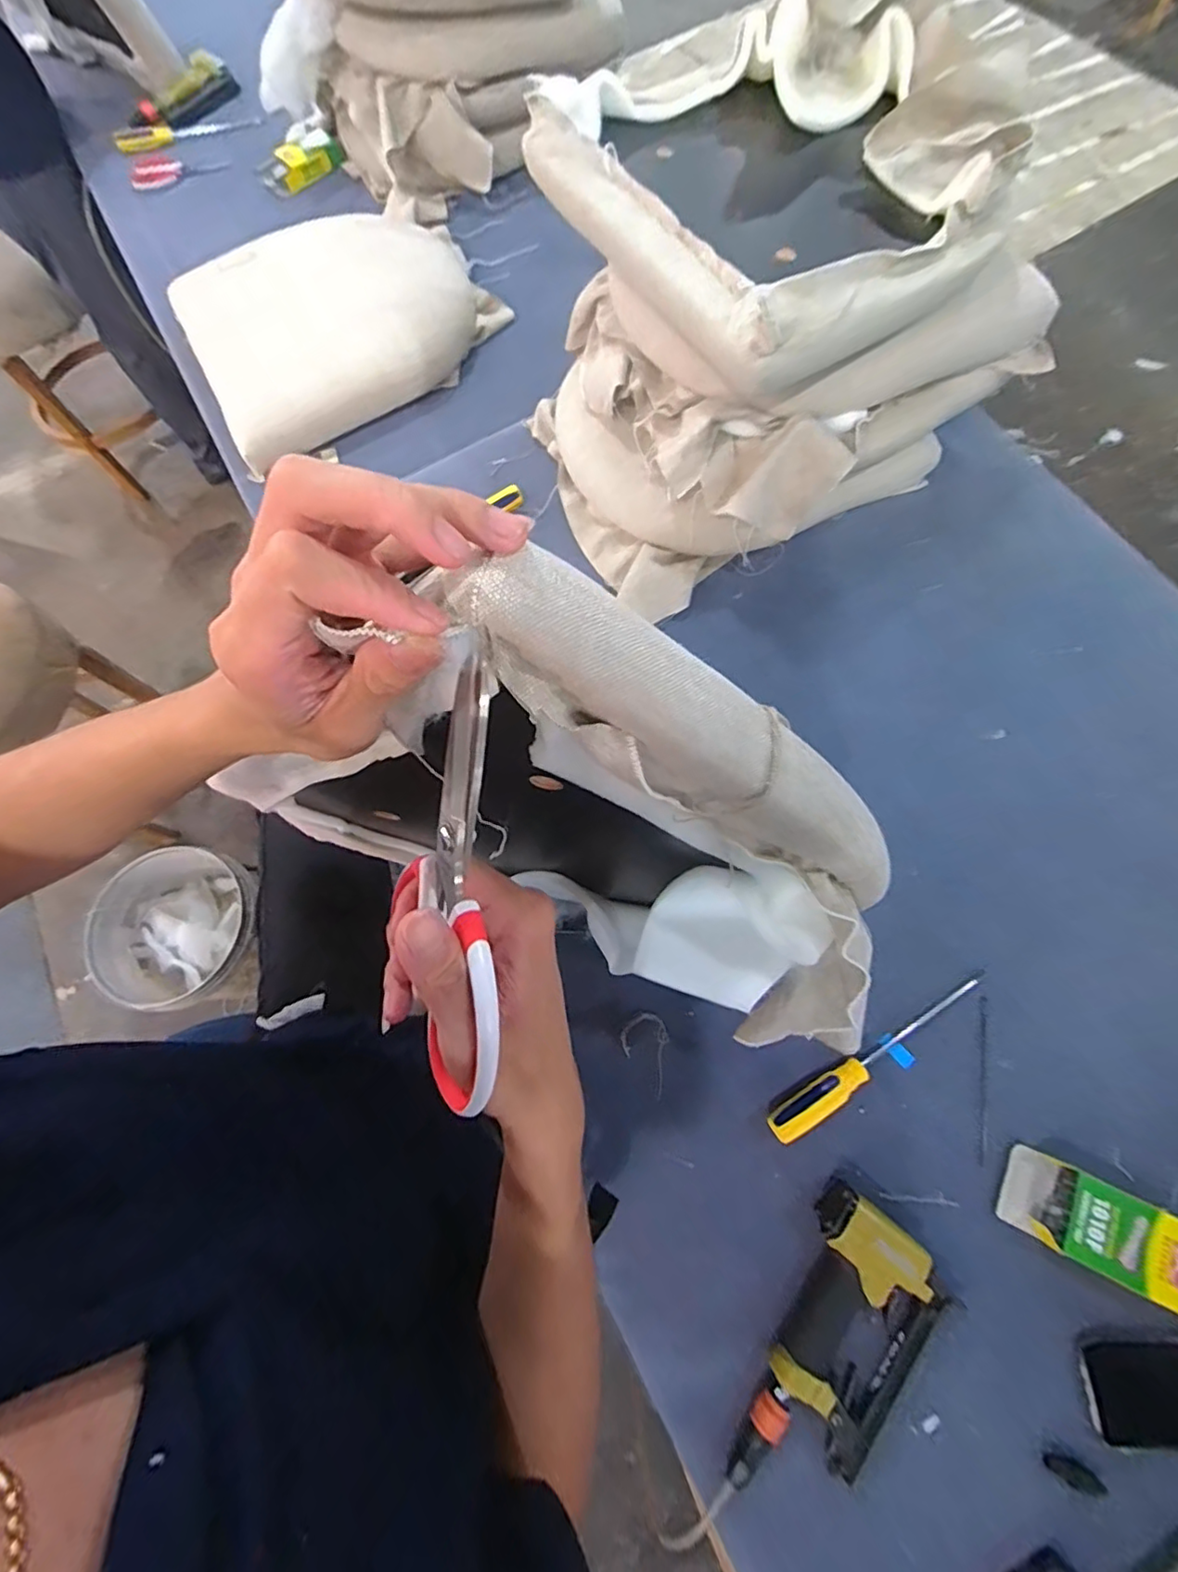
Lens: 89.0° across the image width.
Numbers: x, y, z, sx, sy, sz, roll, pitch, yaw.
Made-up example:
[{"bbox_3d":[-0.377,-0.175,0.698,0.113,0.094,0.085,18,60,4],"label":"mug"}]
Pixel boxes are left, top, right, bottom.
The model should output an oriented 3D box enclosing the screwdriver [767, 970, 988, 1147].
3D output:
[{"bbox_3d":[0.310,0.276,0.627,0.289,0.030,0.030,-31,72,-10],"label":"screwdriver"}]

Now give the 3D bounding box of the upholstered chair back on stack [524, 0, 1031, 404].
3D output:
[{"bbox_3d":[0.239,-0.684,0.663,0.461,0.128,0.427,-32,73,-7],"label":"upholstered chair back on stack"}]

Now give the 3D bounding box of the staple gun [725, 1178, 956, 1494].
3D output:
[{"bbox_3d":[0.223,0.513,0.539,0.123,0.039,0.247,34,74,12],"label":"staple gun"}]

